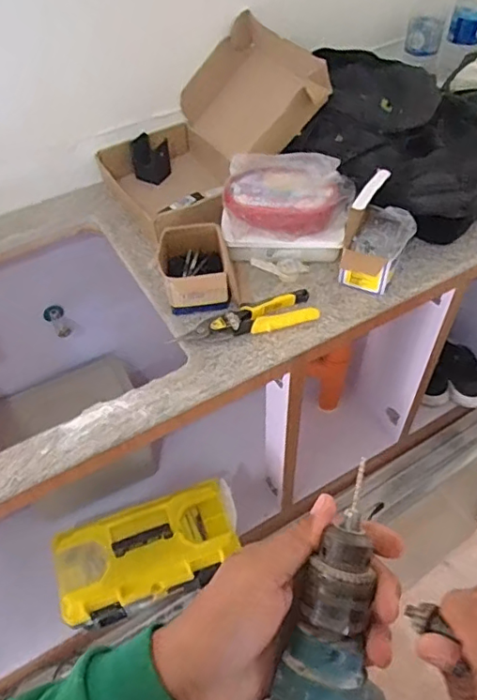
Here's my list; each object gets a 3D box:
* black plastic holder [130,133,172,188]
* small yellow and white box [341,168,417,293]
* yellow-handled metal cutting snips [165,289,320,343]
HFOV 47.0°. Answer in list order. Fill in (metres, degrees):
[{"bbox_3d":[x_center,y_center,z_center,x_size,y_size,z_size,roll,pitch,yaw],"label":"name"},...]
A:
[{"bbox_3d":[-0.177,-0.387,1.117,0.076,0.077,0.048,-9,51,-5],"label":"black plastic holder"},{"bbox_3d":[0.227,-0.187,0.887,0.088,0.153,0.120,23,55,19],"label":"small yellow and white box"},{"bbox_3d":[0.013,-0.051,0.867,0.223,0.019,0.062,-14,52,-10],"label":"yellow-handled metal cutting snips"}]

